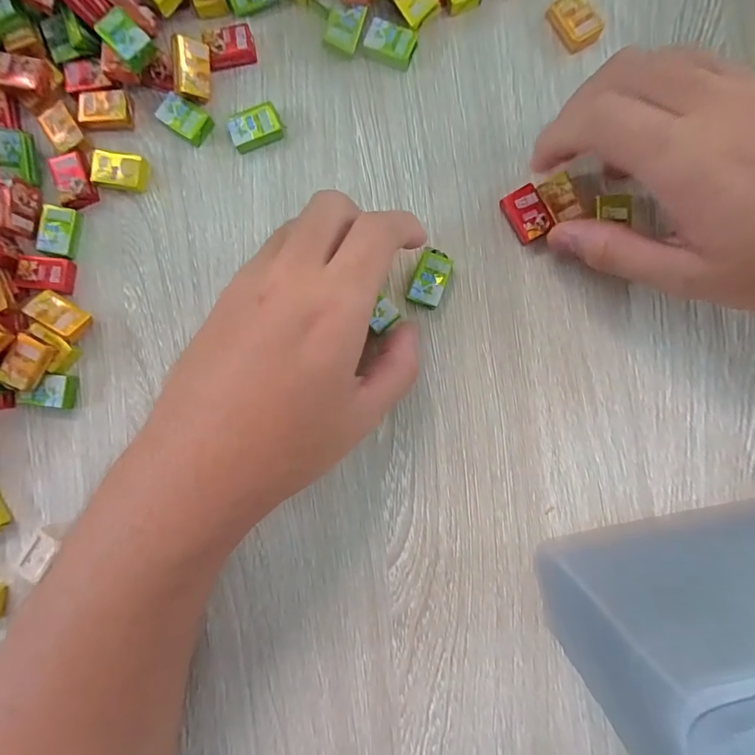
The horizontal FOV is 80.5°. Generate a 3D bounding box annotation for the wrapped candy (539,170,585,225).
[{"bbox_3d":[0.091,-0.089,0.220,0.015,0.004,0.023,-24,88,1],"label":"wrapped candy"}]

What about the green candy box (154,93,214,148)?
[{"bbox_3d":[-0.101,-0.136,0.234,0.025,0.008,0.018,35,90,4],"label":"green candy box"}]

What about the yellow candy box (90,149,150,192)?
[{"bbox_3d":[-0.135,-0.108,0.234,0.028,0.010,0.019,13,88,3],"label":"yellow candy box"}]

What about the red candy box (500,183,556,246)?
[{"bbox_3d":[0.075,-0.081,0.224,0.018,0.010,0.026,-27,86,1],"label":"red candy box"}]

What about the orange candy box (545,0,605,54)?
[{"bbox_3d":[0.101,-0.182,0.228,0.018,0.009,0.026,-30,86,1],"label":"orange candy box"}]

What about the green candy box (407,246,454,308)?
[{"bbox_3d":[0.027,-0.050,0.226,0.017,0.009,0.029,21,89,4],"label":"green candy box"}]

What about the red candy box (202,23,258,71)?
[{"bbox_3d":[-0.077,-0.174,0.235,0.025,0.009,0.019,-13,87,2],"label":"red candy box"}]

